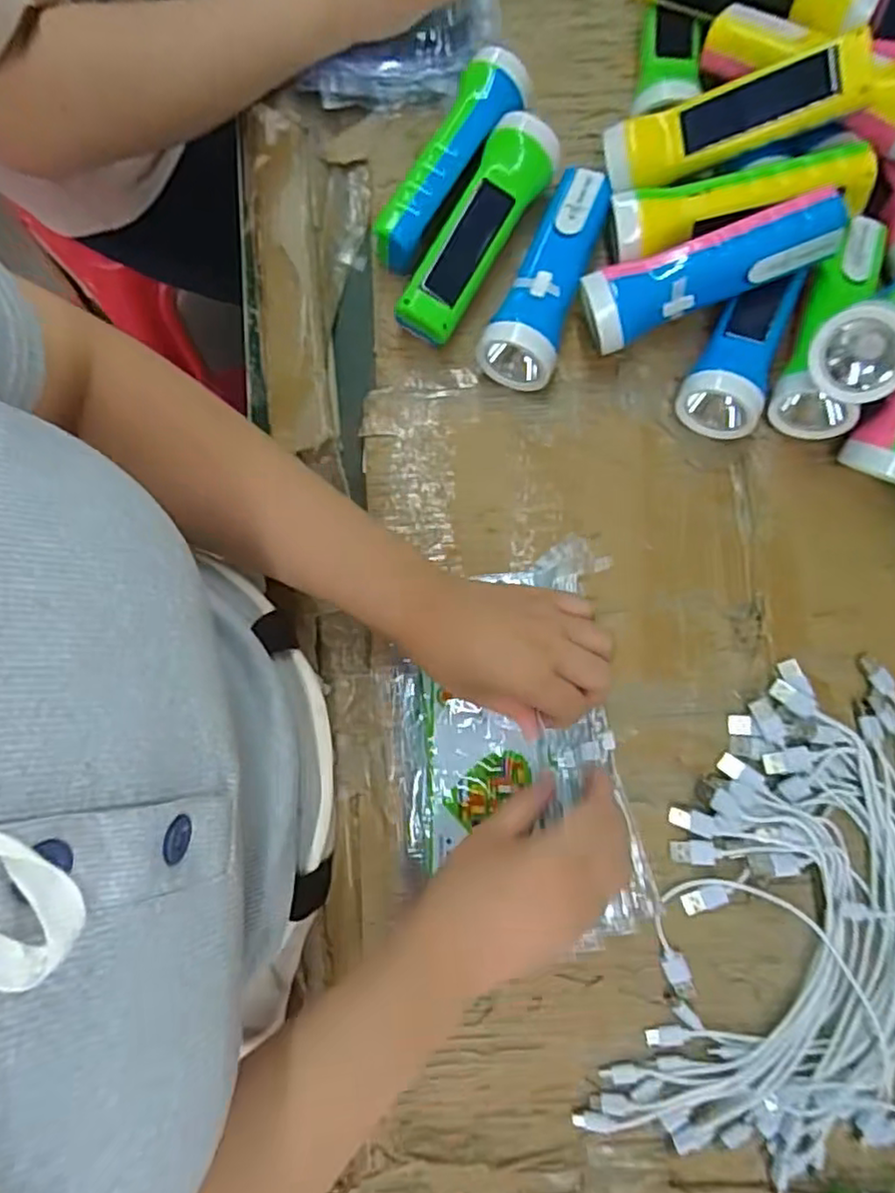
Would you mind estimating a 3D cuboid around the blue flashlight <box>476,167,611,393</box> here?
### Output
[{"bbox_3d":[0.071,-0.227,0.472,0.052,0.051,0.164,20,81,5],"label":"blue flashlight"}]

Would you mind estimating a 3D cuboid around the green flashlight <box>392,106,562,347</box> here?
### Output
[{"bbox_3d":[0.021,-0.257,0.480,0.045,0.055,0.161,29,82,6],"label":"green flashlight"}]

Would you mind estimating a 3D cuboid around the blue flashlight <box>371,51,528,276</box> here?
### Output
[{"bbox_3d":[0.002,-0.318,0.493,0.049,0.052,0.175,30,82,6],"label":"blue flashlight"}]

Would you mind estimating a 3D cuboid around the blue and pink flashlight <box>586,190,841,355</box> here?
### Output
[{"bbox_3d":[0.171,-0.214,0.442,0.159,0.042,0.040,-18,80,12],"label":"blue and pink flashlight"}]

